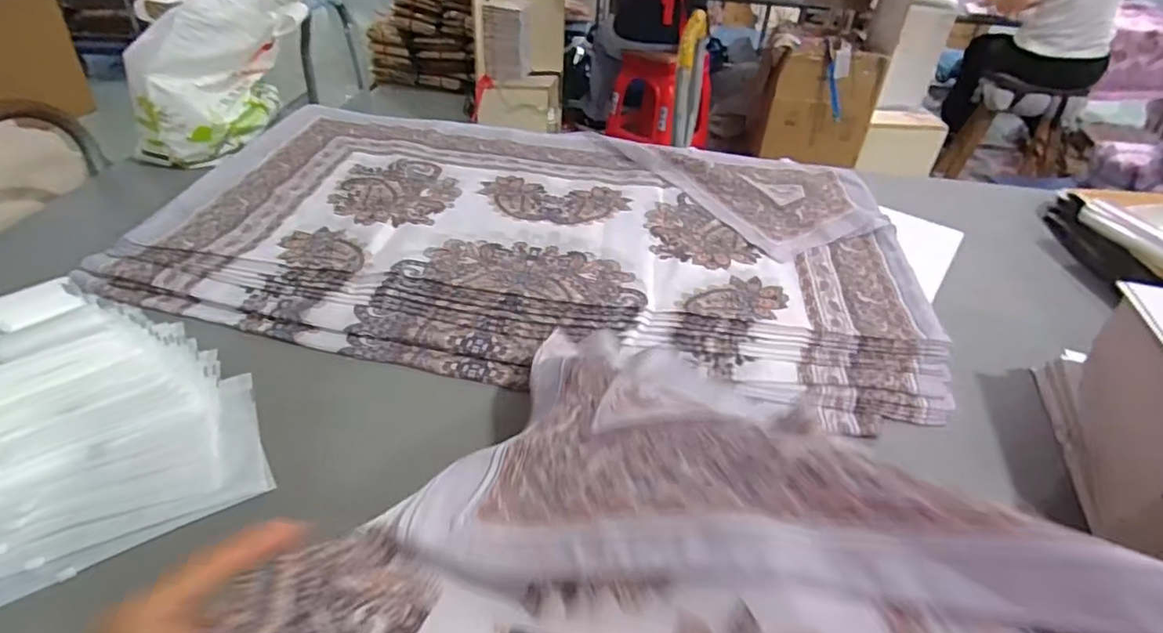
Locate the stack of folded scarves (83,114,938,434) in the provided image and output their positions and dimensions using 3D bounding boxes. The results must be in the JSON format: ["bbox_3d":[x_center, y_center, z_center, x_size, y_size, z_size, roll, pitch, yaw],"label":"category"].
[{"bbox_3d":[-0.069,-0.150,0.929,1.069,0.033,0.661,6,40,2],"label":"stack of folded scarves"}]

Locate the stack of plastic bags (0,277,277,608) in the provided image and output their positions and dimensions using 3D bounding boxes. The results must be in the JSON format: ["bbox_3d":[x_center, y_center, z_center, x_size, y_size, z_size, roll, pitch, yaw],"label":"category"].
[{"bbox_3d":[-0.523,0.092,0.604,0.441,0.032,0.284,29,45,28],"label":"stack of plastic bags"}]

